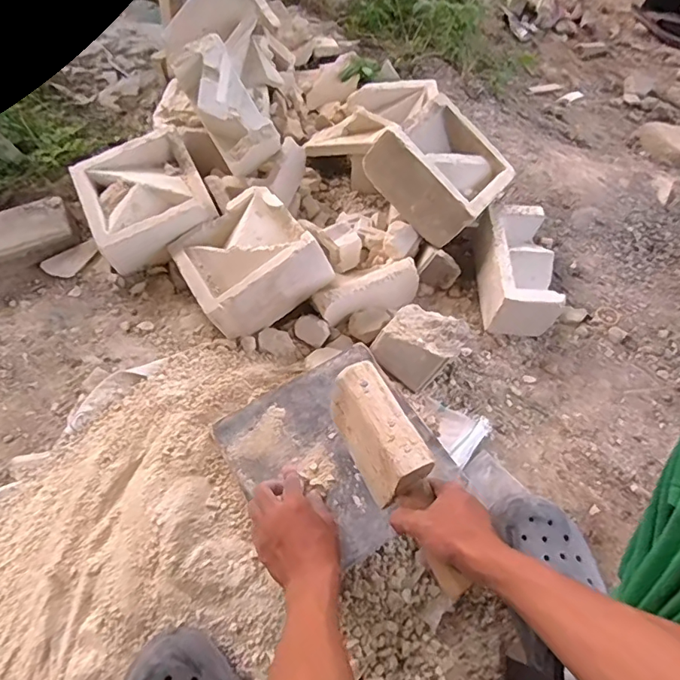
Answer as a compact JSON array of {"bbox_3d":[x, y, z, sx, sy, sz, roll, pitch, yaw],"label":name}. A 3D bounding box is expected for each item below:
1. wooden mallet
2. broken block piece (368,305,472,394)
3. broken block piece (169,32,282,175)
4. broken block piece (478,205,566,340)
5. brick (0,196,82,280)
[{"bbox_3d":[0.064,0.148,0.551,0.061,0.096,0.251,-22,66,-13],"label":"wooden mallet"},{"bbox_3d":[0.119,0.009,0.760,0.118,0.086,0.101,32,64,16],"label":"broken block piece"},{"bbox_3d":[-0.194,-0.407,0.879,0.107,0.109,0.212,-34,97,-19],"label":"broken block piece"},{"bbox_3d":[0.292,-0.122,0.840,0.105,0.096,0.195,0,60,-1],"label":"broken block piece"},{"bbox_3d":[-0.574,-0.172,0.871,0.220,0.063,0.105,-24,64,-14],"label":"brick"}]

